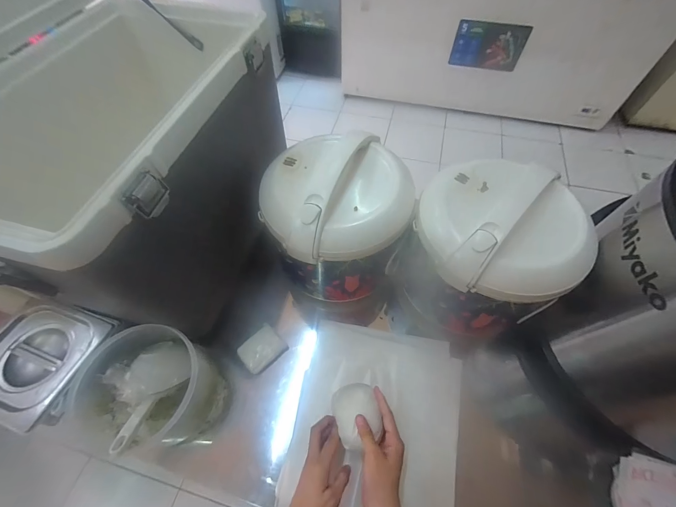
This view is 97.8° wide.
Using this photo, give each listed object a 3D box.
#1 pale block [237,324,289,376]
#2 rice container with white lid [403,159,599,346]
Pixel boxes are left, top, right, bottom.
[{"bbox_3d":[-0.139,0.176,0.539,0.073,0.020,0.060,-41,67,-21],"label":"pale block"},{"bbox_3d":[0.236,0.013,0.494,0.217,0.255,0.197,32,65,18],"label":"rice container with white lid"}]

